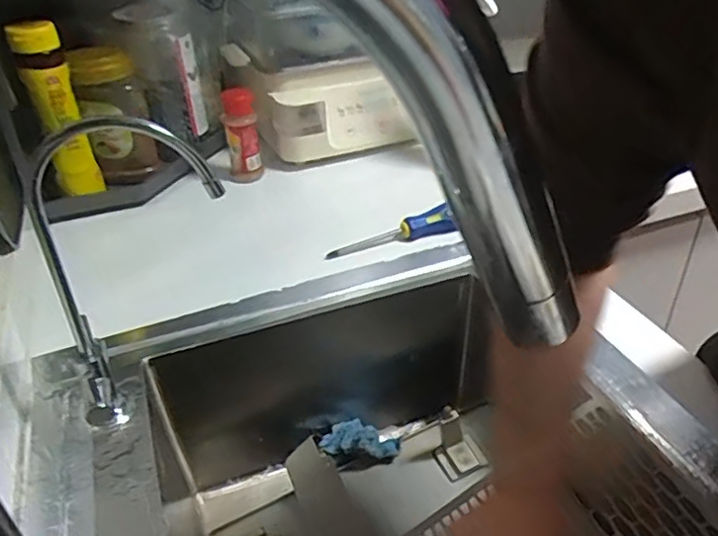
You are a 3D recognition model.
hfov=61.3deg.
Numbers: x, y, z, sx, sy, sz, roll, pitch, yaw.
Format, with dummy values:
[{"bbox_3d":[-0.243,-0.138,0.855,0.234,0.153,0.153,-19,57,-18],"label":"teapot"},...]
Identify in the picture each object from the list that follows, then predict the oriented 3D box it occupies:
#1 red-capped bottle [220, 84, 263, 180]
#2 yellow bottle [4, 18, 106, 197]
[{"bbox_3d":[-0.165,-0.190,0.853,0.045,0.127,0.038,-9,35,-12],"label":"red-capped bottle"},{"bbox_3d":[-0.365,-0.185,0.737,0.055,0.224,0.044,-19,37,-24],"label":"yellow bottle"}]

